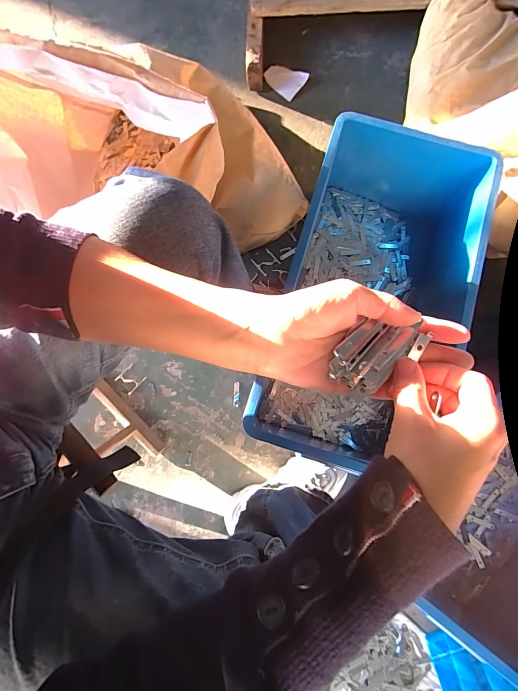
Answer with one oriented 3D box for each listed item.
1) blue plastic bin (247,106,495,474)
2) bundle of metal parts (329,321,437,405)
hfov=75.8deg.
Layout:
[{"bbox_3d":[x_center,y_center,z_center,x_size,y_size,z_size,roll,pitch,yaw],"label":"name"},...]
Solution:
[{"bbox_3d":[0.204,-0.085,0.647,0.300,0.216,0.595,17,80,3],"label":"blue plastic bin"},{"bbox_3d":[0.081,0.004,0.229,0.067,0.011,0.041,-37,82,-6],"label":"bundle of metal parts"}]

